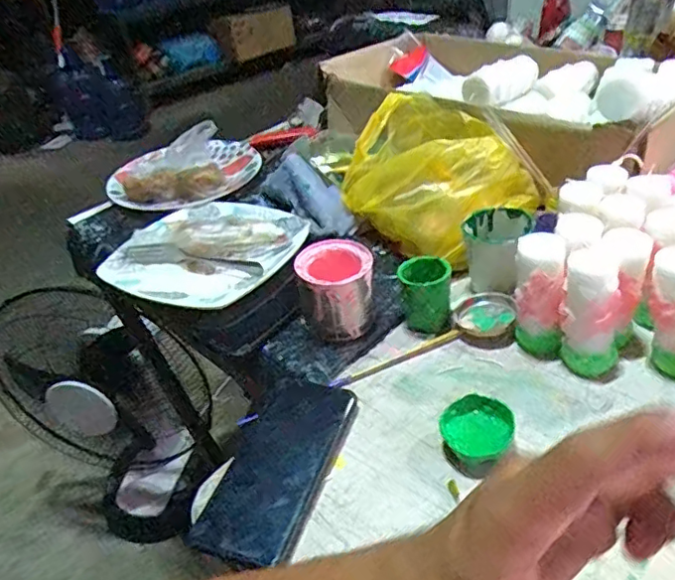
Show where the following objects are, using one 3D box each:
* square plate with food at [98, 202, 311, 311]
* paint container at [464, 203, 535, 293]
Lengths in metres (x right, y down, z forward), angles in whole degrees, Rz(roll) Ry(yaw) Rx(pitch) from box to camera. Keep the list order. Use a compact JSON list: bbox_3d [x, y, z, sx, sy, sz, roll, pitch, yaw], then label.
[{"bbox_3d":[-0.152,-0.053,0.684,0.215,0.053,0.197,15,42,27],"label":"square plate with food"},{"bbox_3d":[0.165,-0.038,0.591,0.067,0.070,0.065,6,39,17],"label":"paint container"}]

